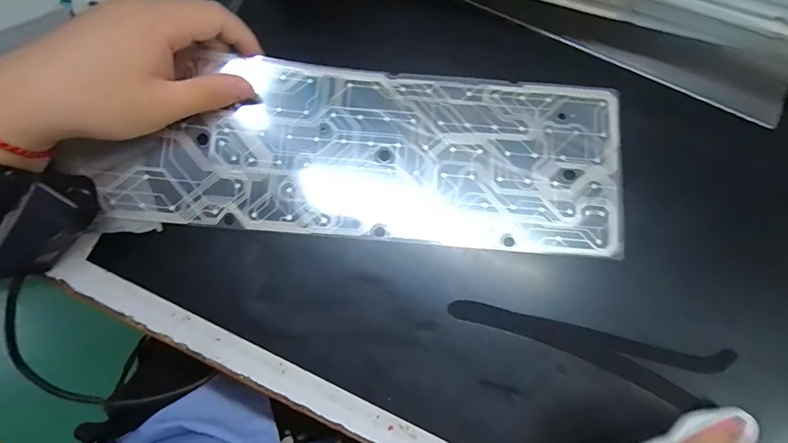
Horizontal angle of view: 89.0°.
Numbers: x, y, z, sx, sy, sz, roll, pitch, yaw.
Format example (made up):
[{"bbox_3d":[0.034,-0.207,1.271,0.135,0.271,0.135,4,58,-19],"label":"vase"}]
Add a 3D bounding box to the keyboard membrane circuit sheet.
[{"bbox_3d":[-0.020,-0.048,0.276,0.342,0.008,0.119,3,78,1],"label":"keyboard membrane circuit sheet"}]

